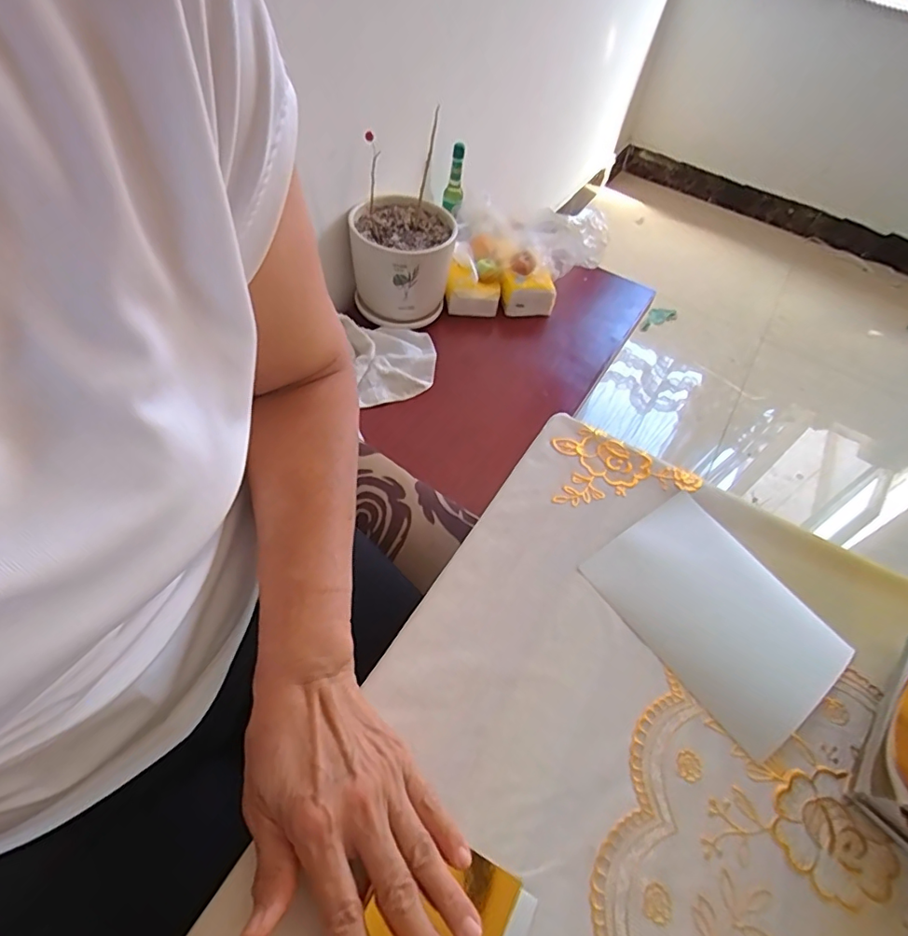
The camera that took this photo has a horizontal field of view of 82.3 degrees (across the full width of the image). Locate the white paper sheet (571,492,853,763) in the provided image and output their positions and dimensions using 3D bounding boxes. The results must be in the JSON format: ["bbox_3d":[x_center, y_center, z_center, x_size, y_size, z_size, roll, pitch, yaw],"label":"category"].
[{"bbox_3d":[0.205,0.109,0.409,0.132,0.010,0.172,-28,60,-24],"label":"white paper sheet"}]

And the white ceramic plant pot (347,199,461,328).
[{"bbox_3d":[-0.087,-0.351,0.897,0.167,0.143,0.176,-12,56,-16],"label":"white ceramic plant pot"}]

